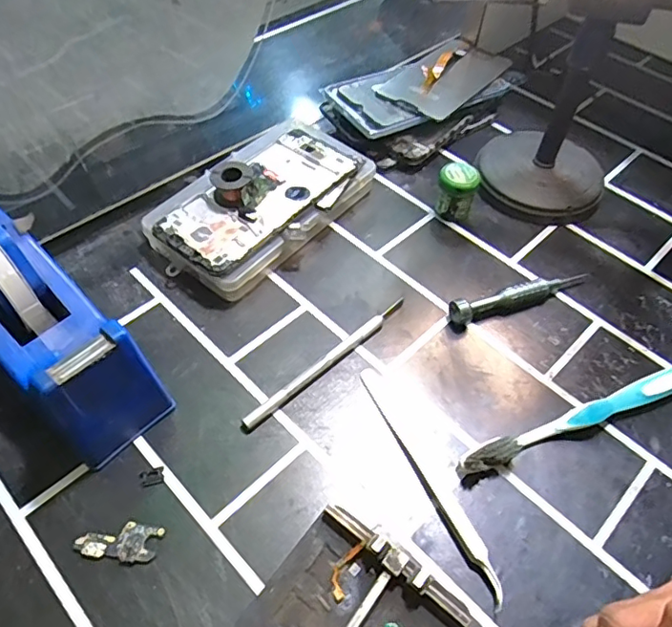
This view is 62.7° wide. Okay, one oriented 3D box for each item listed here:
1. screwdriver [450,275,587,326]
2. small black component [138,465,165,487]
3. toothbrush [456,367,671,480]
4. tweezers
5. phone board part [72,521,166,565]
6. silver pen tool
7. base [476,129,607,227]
[{"bbox_3d":[0.134,-0.013,0.394,0.112,0.018,0.018,-13,54,-14],"label":"screwdriver"},{"bbox_3d":[-0.103,0.091,0.309,0.013,0.004,0.010,-13,54,-14],"label":"small black component"},{"bbox_3d":[0.156,0.061,0.336,0.184,0.016,0.014,-16,55,-16],"label":"toothbrush"},{"bbox_3d":[0.052,0.089,0.314,0.011,0.008,0.146,-19,56,-18],"label":"tweezers"},{"bbox_3d":[-0.113,0.118,0.287,0.042,0.004,0.020,10,52,4],"label":"phone board part"},{"bbox_3d":[-0.003,0.029,0.358,0.138,0.009,0.009,-36,62,-27],"label":"silver pen tool"},{"bbox_3d":[0.173,-0.117,0.468,0.103,0.028,0.100,23,54,14],"label":"base"}]

